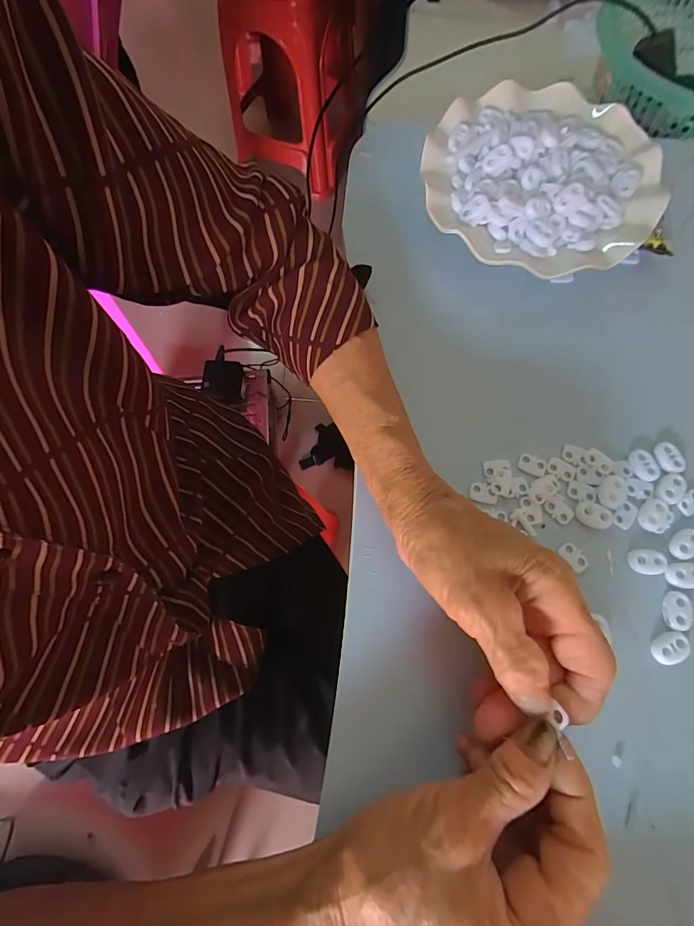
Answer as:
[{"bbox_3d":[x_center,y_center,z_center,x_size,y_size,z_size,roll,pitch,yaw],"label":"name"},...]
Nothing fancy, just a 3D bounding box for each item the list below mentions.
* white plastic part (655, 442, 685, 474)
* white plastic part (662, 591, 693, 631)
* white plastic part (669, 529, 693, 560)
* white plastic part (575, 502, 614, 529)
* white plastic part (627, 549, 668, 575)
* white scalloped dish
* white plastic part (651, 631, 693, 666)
[{"bbox_3d":[0.213,-0.004,0.265,0.014,0.005,0.021,-26,73,-8],"label":"white plastic part"},{"bbox_3d":[0.197,0.088,0.238,0.014,0.006,0.022,10,72,4],"label":"white plastic part"},{"bbox_3d":[0.211,0.050,0.248,0.023,0.004,0.015,-35,74,-11],"label":"white plastic part"},{"bbox_3d":[0.158,0.034,0.255,0.022,0.004,0.014,27,73,9],"label":"white plastic part"},{"bbox_3d":[0.185,0.061,0.246,0.022,0.004,0.015,0,71,1],"label":"white plastic part"},{"bbox_3d":[0.149,-0.217,0.306,0.175,0.029,0.165,0,71,1],"label":"white scalloped dish"},{"bbox_3d":[0.187,0.107,0.231,0.021,0.005,0.015,-23,72,-7],"label":"white plastic part"}]

